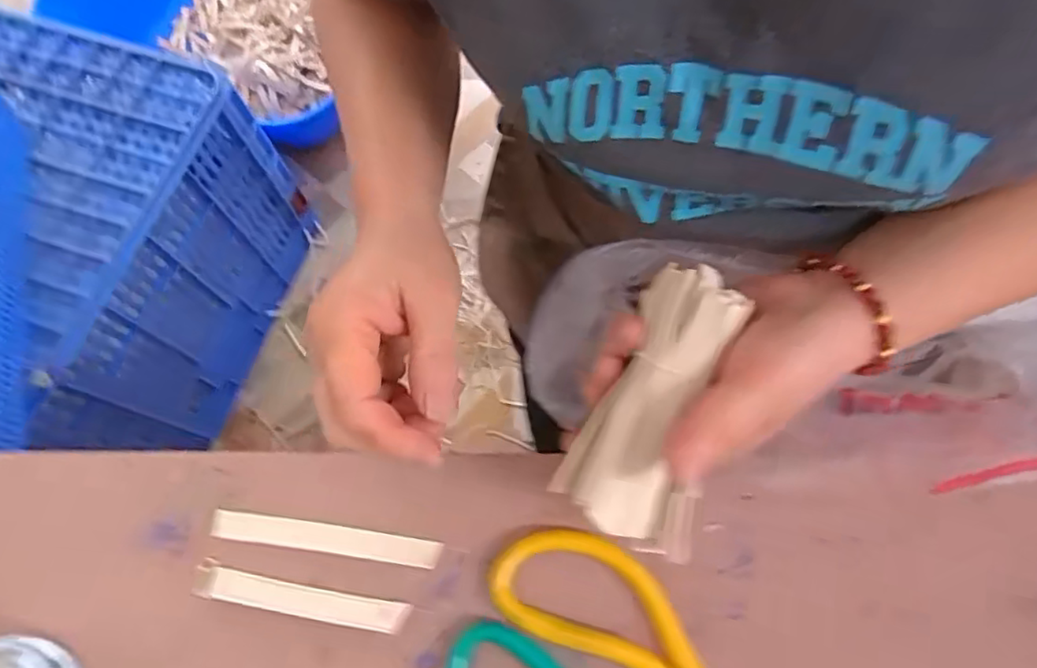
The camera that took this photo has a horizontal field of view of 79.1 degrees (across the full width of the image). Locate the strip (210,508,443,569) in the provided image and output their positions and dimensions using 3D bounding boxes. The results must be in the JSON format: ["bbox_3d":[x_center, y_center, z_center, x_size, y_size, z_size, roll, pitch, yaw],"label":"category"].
[{"bbox_3d":[-0.095,0.102,0.312,0.112,0.008,0.014,7,71,3],"label":"strip"}]

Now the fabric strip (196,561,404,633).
[{"bbox_3d":[-0.104,0.125,0.297,0.101,0.004,0.015,11,71,4],"label":"fabric strip"}]

